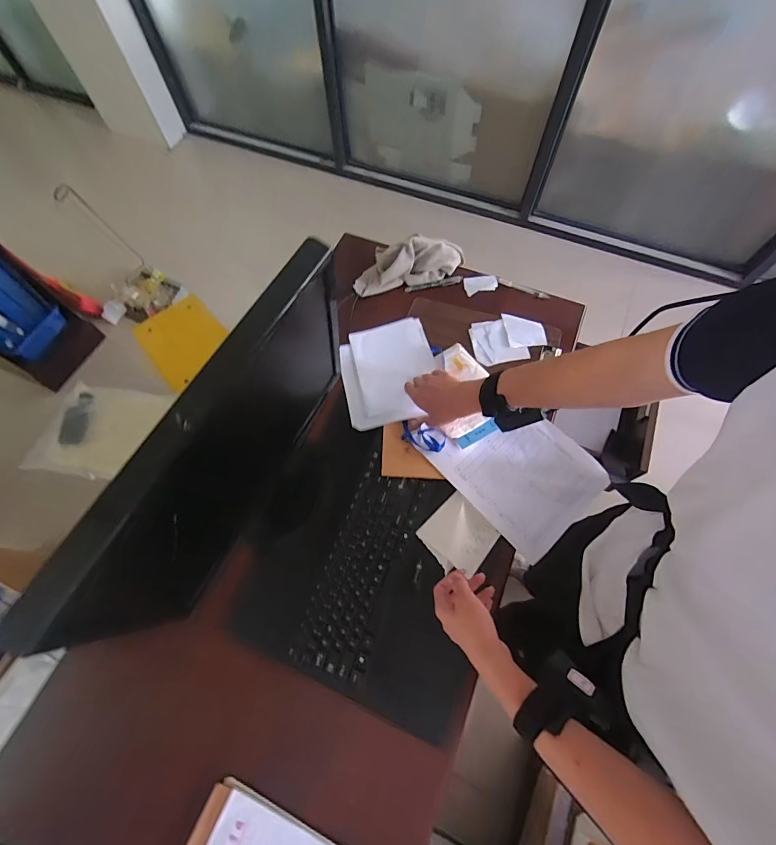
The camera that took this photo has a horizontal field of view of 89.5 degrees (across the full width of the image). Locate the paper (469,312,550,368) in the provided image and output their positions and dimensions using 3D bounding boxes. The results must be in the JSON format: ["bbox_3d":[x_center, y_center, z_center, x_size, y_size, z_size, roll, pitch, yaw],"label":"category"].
[{"bbox_3d":[0.246,-0.172,0.804,0.145,0.009,0.114,-9,62,-2],"label":"paper"}]

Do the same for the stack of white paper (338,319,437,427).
[{"bbox_3d":[0.001,-0.106,0.782,0.183,0.017,0.249,-13,55,-3],"label":"stack of white paper"}]

